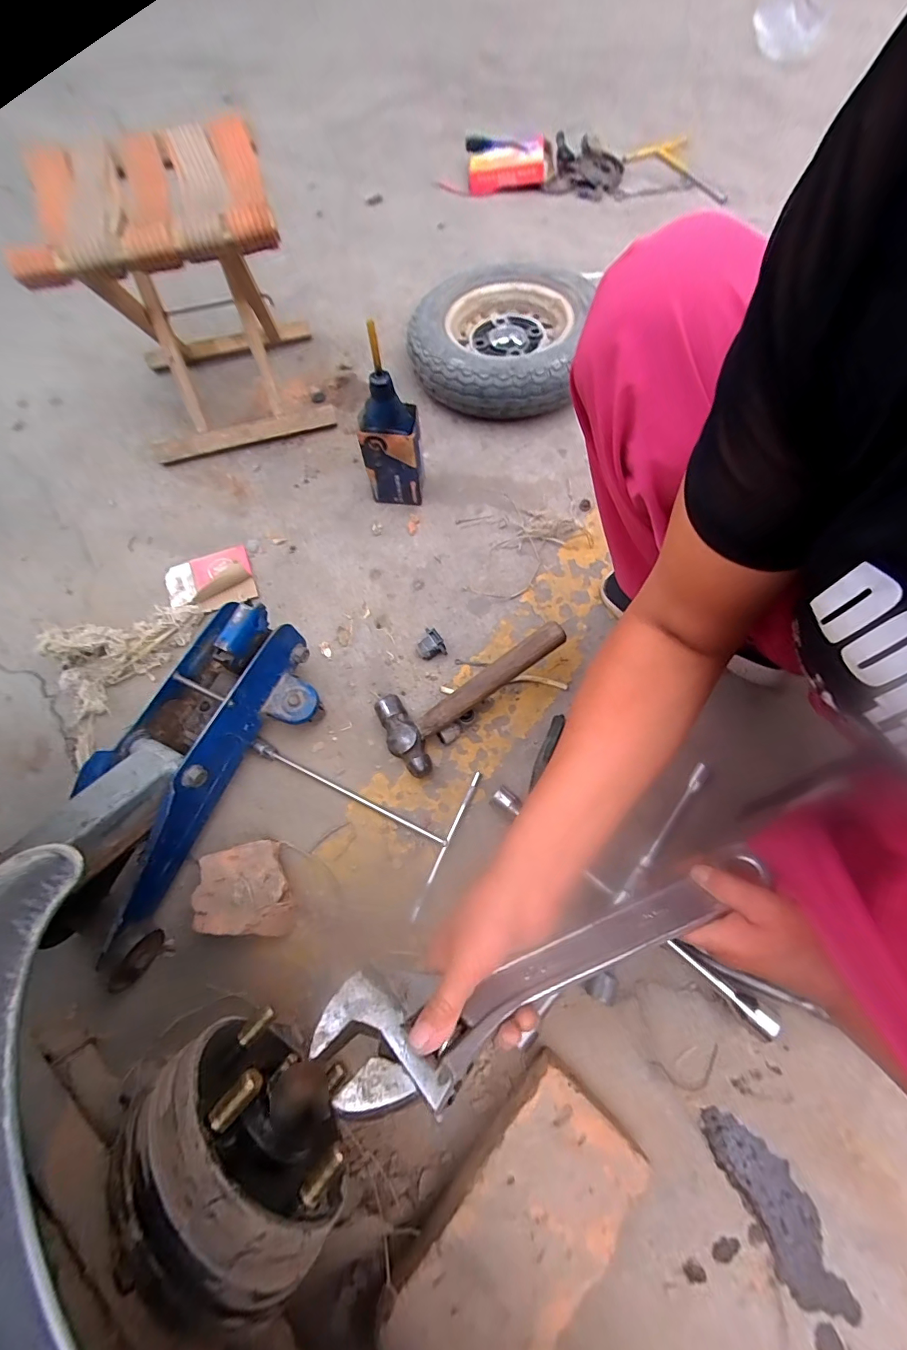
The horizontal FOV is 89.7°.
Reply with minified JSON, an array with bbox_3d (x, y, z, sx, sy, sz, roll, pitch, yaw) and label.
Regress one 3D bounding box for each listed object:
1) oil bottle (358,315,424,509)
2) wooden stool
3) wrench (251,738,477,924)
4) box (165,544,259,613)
[{"bbox_3d":[-0.088,-0.330,0.638,0.085,0.210,0.060,-4,68,0],"label":"oil bottle"},{"bbox_3d":[-0.388,-0.567,0.683,0.300,0.331,0.266,-13,69,-3],"label":"wooden stool"},{"bbox_3d":[-0.123,0.138,0.549,0.267,0.013,0.166,24,71,11],"label":"wrench"},{"bbox_3d":[-0.359,-0.142,0.670,0.118,0.026,0.098,-19,69,-6],"label":"box"}]

